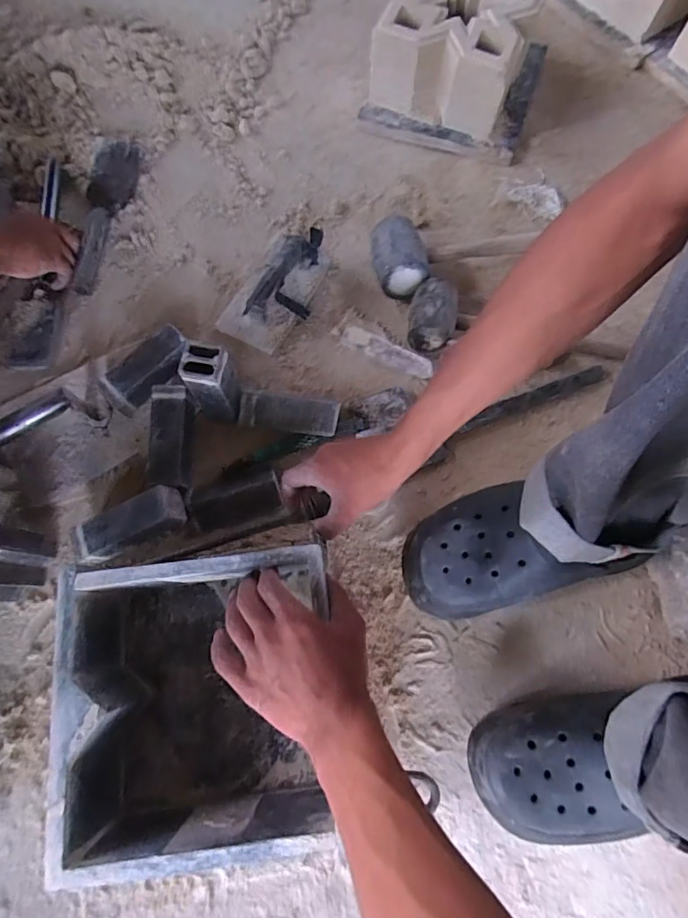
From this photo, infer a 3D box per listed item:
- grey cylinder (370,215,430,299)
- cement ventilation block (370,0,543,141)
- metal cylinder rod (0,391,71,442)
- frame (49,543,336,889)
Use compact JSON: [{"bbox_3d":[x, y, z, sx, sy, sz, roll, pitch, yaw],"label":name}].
[{"bbox_3d":[0.073,-0.269,0.656,0.069,0.071,0.099,-10,73,-1],"label":"grey cylinder"},{"bbox_3d":[0.164,-0.616,0.737,0.200,0.125,0.192,18,75,8],"label":"cement ventilation block"},{"bbox_3d":[-0.349,-0.040,0.524,0.103,0.014,0.023,-29,77,-11],"label":"metal cylinder rod"},{"bbox_3d":[-0.122,0.210,0.442,0.226,0.123,0.223,-6,74,-1],"label":"frame"}]

